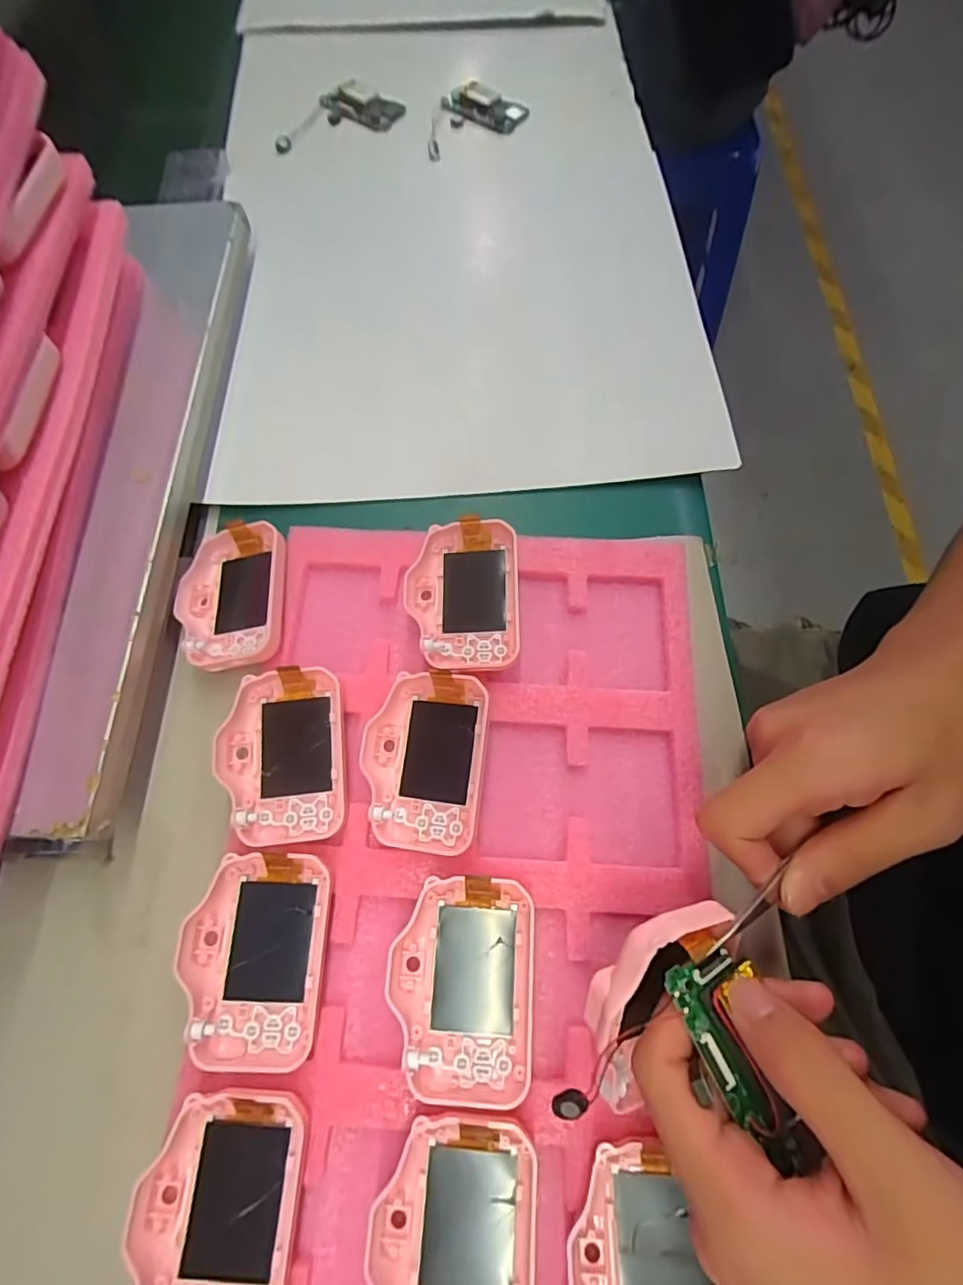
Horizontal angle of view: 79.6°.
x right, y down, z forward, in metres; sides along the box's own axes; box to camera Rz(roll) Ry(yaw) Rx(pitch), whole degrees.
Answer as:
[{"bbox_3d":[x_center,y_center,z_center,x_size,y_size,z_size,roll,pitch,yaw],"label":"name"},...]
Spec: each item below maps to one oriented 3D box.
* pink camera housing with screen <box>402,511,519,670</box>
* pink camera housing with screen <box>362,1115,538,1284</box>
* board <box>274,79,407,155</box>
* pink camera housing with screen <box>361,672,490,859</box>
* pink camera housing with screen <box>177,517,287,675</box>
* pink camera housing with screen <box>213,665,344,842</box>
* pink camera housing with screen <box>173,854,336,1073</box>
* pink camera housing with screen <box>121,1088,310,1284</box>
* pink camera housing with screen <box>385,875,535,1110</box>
[{"bbox_3d":[-0.010,-0.026,0.315,0.060,0.022,0.080,-1,69,1],"label":"pink camera housing with screen"},{"bbox_3d":[-0.010,0.228,0.218,0.061,0.015,0.083,4,69,3],"label":"pink camera housing with screen"},{"bbox_3d":[-0.128,-0.460,0.504,0.112,0.022,0.068,-16,69,-5],"label":"board"},{"bbox_3d":[-0.029,0.057,0.283,0.058,0.020,0.083,6,69,4],"label":"pink camera housing with screen"},{"bbox_3d":[-0.141,-0.025,0.322,0.060,0.015,0.083,-5,69,-1],"label":"pink camera housing with screen"},{"bbox_3d":[-0.099,0.056,0.287,0.059,0.018,0.082,-5,69,-1],"label":"pink camera housing with screen"},{"bbox_3d":[-0.100,0.137,0.255,0.058,0.018,0.082,2,69,2],"label":"pink camera housing with screen"},{"bbox_3d":[-0.102,0.222,0.223,0.059,0.016,0.082,3,69,2],"label":"pink camera housing with screen"},{"bbox_3d":[-0.008,0.148,0.251,0.061,0.014,0.083,2,69,2],"label":"pink camera housing with screen"}]

